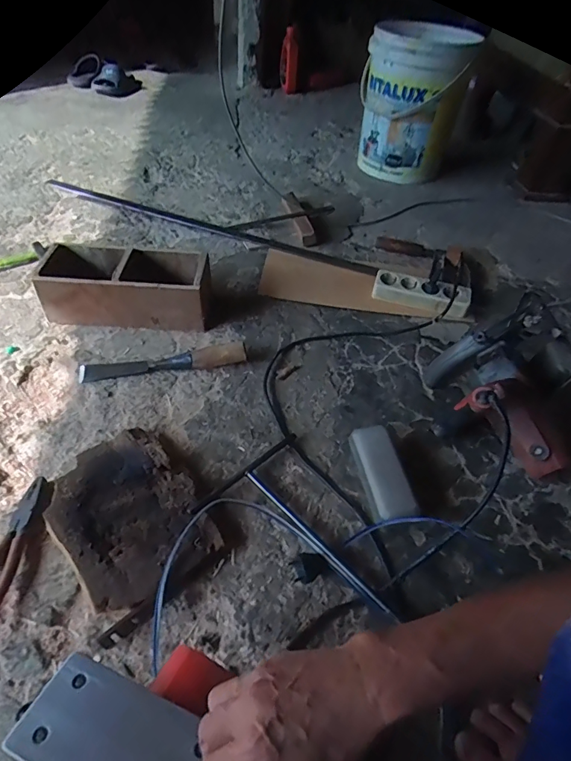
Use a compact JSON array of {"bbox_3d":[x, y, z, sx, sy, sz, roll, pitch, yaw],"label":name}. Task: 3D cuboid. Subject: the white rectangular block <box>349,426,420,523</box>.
[{"bbox_3d":[0.136,0.134,0.645,0.059,0.046,0.146,-7,47,-11],"label":"white rectangular block"}]

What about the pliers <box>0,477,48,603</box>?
[{"bbox_3d":[-0.344,0.208,0.558,0.044,0.027,0.185,6,46,2],"label":"pliers"}]

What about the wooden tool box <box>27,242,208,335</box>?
[{"bbox_3d":[-0.294,-0.175,0.868,0.295,0.108,0.127,4,46,0],"label":"wooden tool box"}]

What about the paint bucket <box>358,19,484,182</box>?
[{"bbox_3d":[0.348,-0.782,1.308,0.269,0.384,0.286,2,46,-2],"label":"paint bucket"}]

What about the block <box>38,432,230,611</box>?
[{"bbox_3d":[-0.202,0.173,0.594,0.172,0.040,0.225,-31,56,-29],"label":"block"}]

